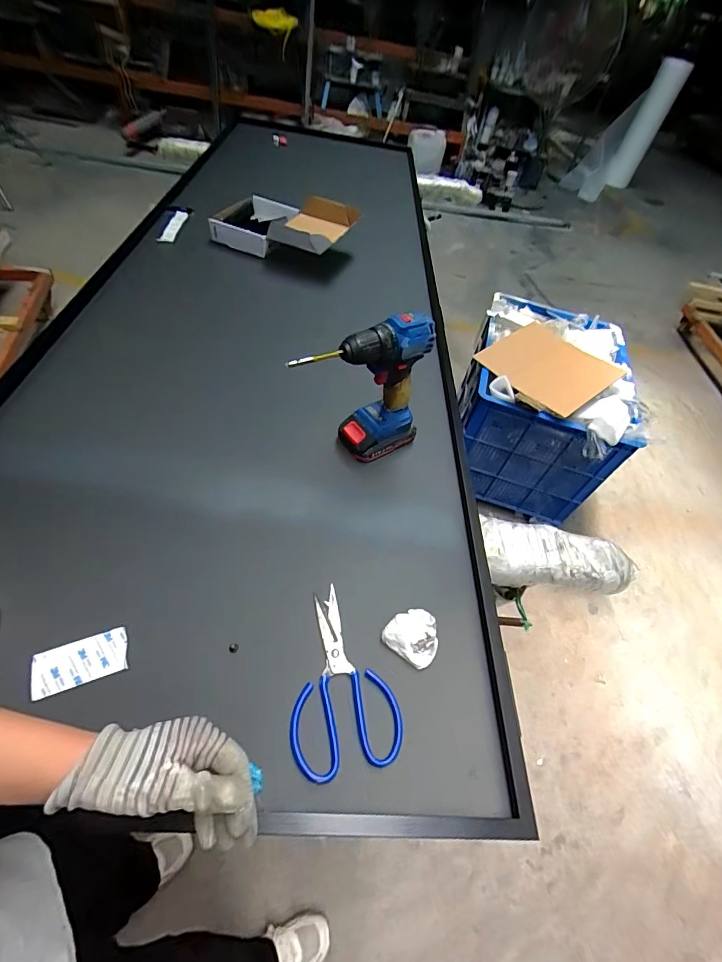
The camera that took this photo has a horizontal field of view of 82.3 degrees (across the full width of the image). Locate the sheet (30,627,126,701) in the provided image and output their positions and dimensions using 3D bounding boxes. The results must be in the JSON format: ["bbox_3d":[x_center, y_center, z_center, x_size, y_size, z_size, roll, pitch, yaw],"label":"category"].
[{"bbox_3d":[-0.301,0.194,0.443,0.088,0.005,0.047,-13,61,-22],"label":"sheet"}]

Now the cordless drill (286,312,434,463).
[{"bbox_3d":[0.009,-0.124,0.612,0.202,0.221,0.071,-26,61,-26],"label":"cordless drill"}]

